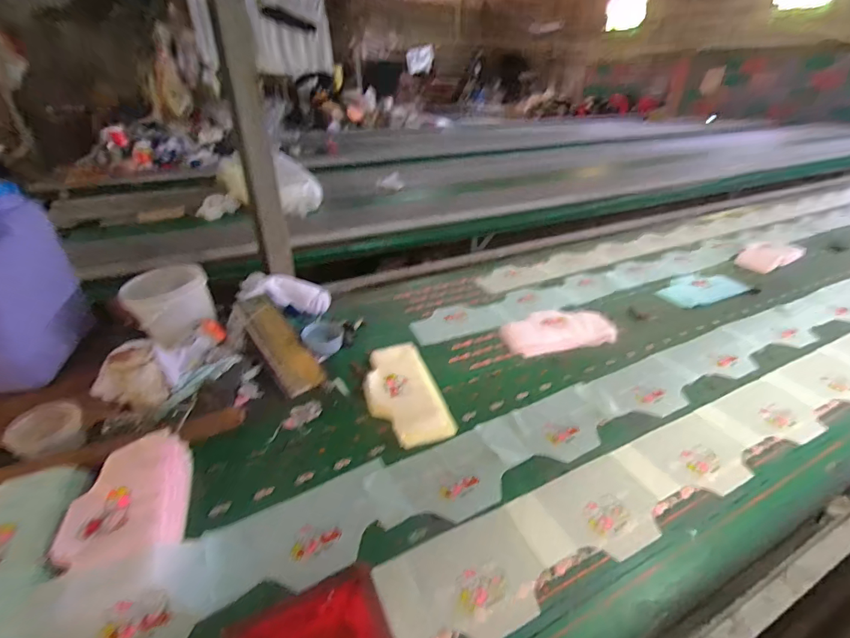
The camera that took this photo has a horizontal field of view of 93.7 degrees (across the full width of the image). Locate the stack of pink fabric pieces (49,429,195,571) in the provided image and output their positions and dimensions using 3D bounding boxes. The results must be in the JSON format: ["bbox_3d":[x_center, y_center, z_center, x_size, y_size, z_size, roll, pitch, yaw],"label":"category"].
[{"bbox_3d":[-0.507,0.316,0.684,0.164,0.077,0.225,-10,33,-17],"label":"stack of pink fabric pieces"}]

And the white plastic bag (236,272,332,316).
[{"bbox_3d":[-0.446,-0.087,1.277,0.280,0.058,0.156,15,31,-7],"label":"white plastic bag"}]

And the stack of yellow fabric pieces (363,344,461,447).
[{"bbox_3d":[-0.056,0.172,0.973,0.169,0.040,0.323,-9,33,-15],"label":"stack of yellow fabric pieces"}]

